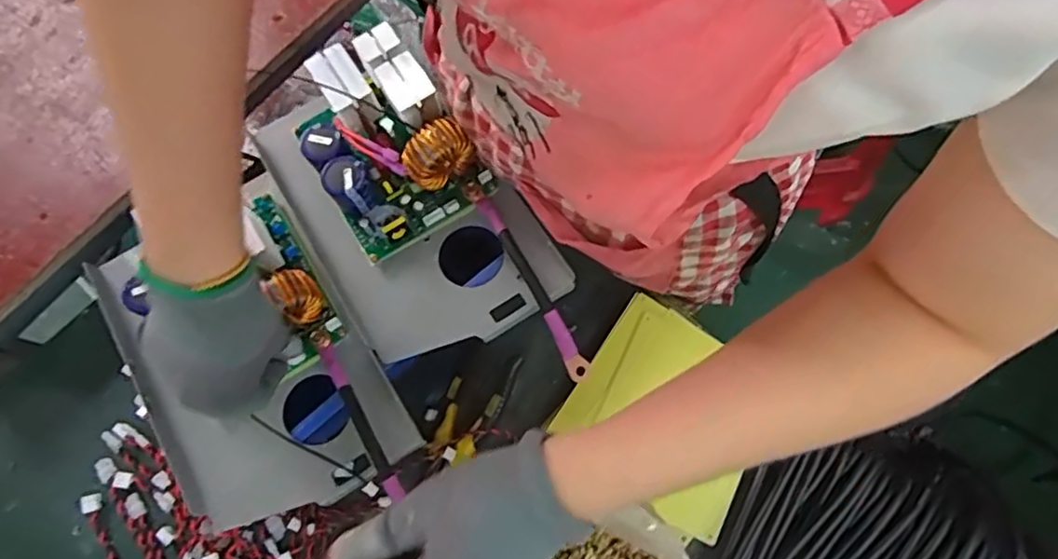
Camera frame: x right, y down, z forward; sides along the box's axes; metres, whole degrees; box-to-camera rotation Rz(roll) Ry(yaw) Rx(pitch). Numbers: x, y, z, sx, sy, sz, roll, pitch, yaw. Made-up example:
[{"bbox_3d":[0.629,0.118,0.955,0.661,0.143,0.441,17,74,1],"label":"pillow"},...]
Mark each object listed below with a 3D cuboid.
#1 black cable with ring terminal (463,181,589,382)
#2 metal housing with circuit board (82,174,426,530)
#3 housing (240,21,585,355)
[{"bbox_3d":[-0.004,-0.004,0.508,0.015,0.029,0.183,-29,75,-7],"label":"black cable with ring terminal"},{"bbox_3d":[-0.215,0.062,0.480,0.164,0.051,0.242,-32,76,-7],"label":"metal housing with circuit board"},{"bbox_3d":[-0.111,-0.077,0.508,0.162,0.079,0.288,-34,76,-8],"label":"housing"}]

